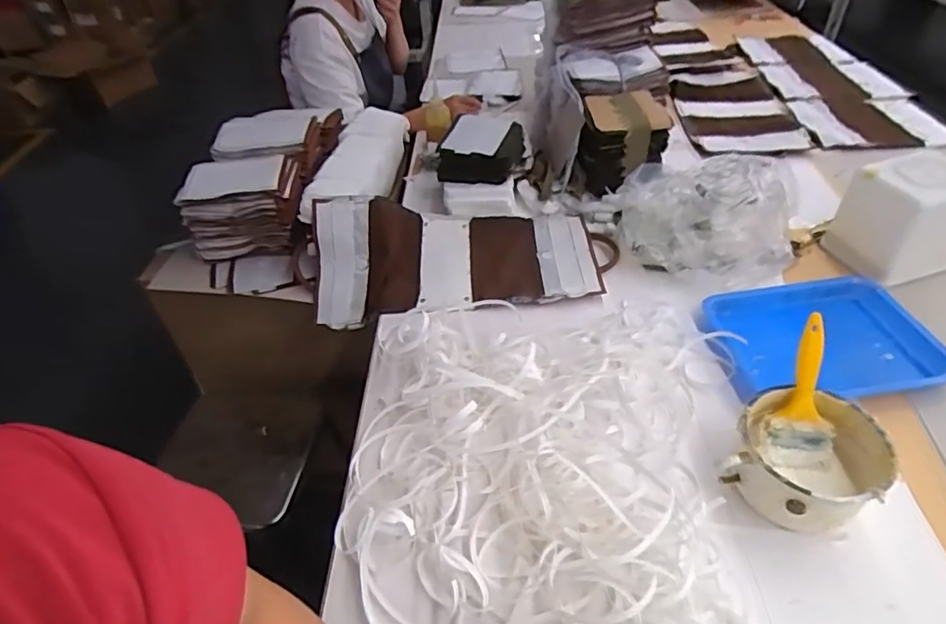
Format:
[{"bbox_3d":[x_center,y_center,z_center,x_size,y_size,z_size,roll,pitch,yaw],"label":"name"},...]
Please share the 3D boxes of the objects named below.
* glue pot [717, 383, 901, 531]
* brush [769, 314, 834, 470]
[{"bbox_3d":[0.378,0.167,0.632,0.146,0.079,0.140,-2,42,2],"label":"glue pot"},{"bbox_3d":[0.386,0.095,0.645,0.067,0.175,0.017,2,5,7],"label":"brush"}]

